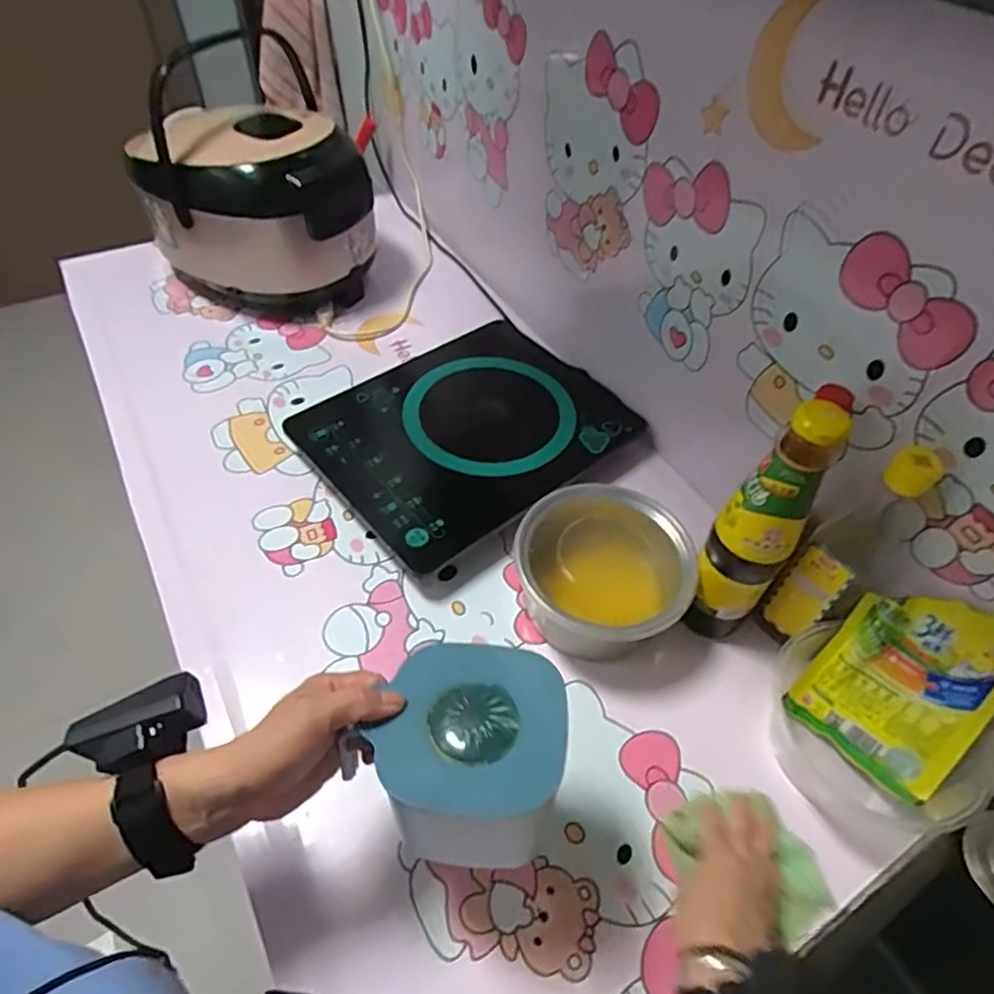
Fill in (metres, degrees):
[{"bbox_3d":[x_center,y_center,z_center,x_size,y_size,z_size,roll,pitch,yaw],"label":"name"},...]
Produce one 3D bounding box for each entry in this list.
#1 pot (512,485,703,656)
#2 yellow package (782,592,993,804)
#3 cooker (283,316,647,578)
[{"bbox_3d":[0.096,0.075,0.600,0.154,0.097,0.138,7,50,3],"label":"pot"},{"bbox_3d":[0.333,0.152,0.520,0.011,0.160,0.118,9,25,-48],"label":"yellow package"},{"bbox_3d":[-0.025,-0.084,0.755,0.351,0.057,0.276,-34,59,-27],"label":"cooker"}]

